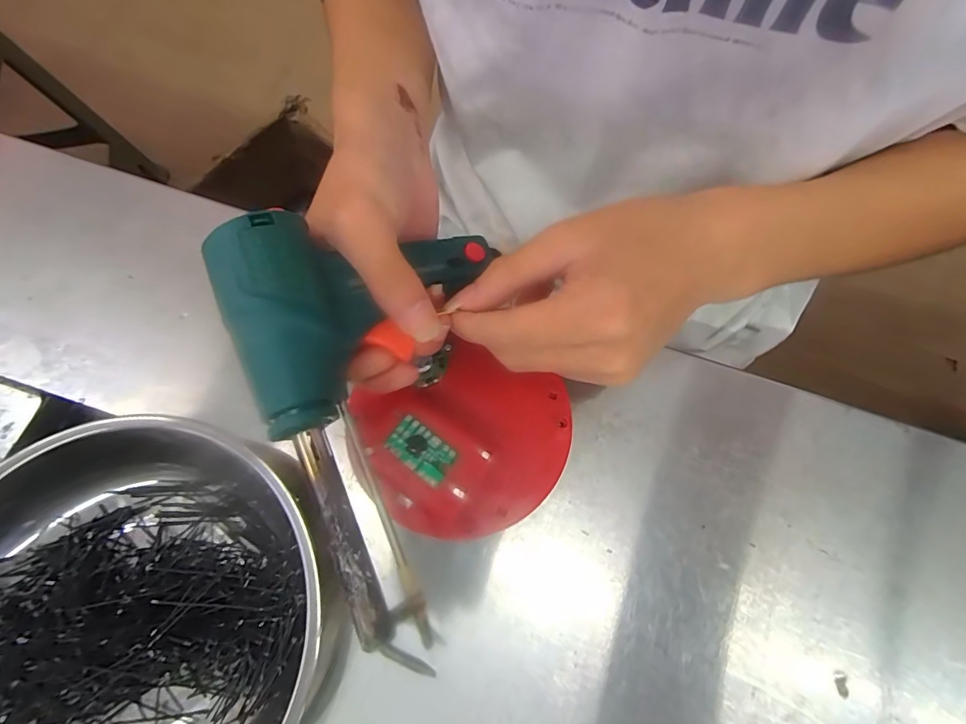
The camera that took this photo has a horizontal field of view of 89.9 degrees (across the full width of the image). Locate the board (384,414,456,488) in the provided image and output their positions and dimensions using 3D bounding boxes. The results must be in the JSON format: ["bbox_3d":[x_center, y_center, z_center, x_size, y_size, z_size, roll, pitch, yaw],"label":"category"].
[{"bbox_3d":[-0.032,0.046,0.251,0.036,0.004,0.021,37,75,11],"label":"board"}]

